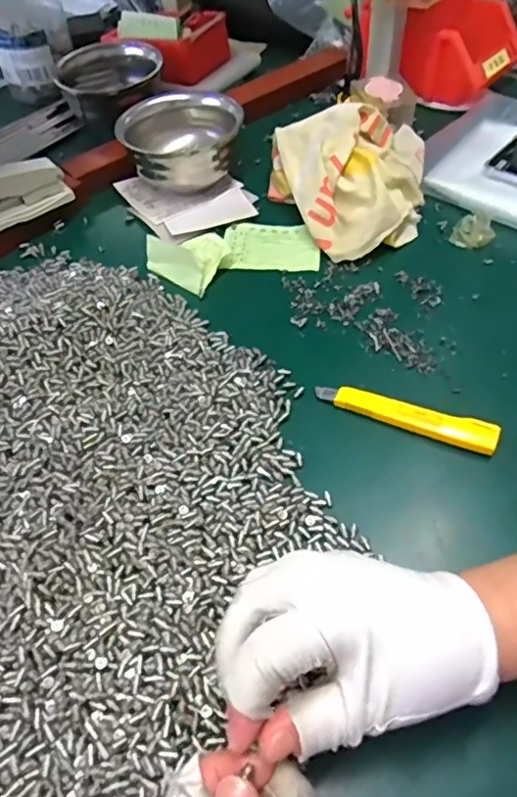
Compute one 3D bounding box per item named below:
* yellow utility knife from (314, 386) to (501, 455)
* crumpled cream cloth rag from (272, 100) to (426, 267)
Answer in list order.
[{"bbox_3d":[0.103,0.013,0.403,0.126,0.020,0.022,16,55,15],"label":"yellow utility knife"},{"bbox_3d":[0.092,-0.208,0.531,0.152,0.078,0.155,-4,53,1],"label":"crumpled cream cloth rag"}]

